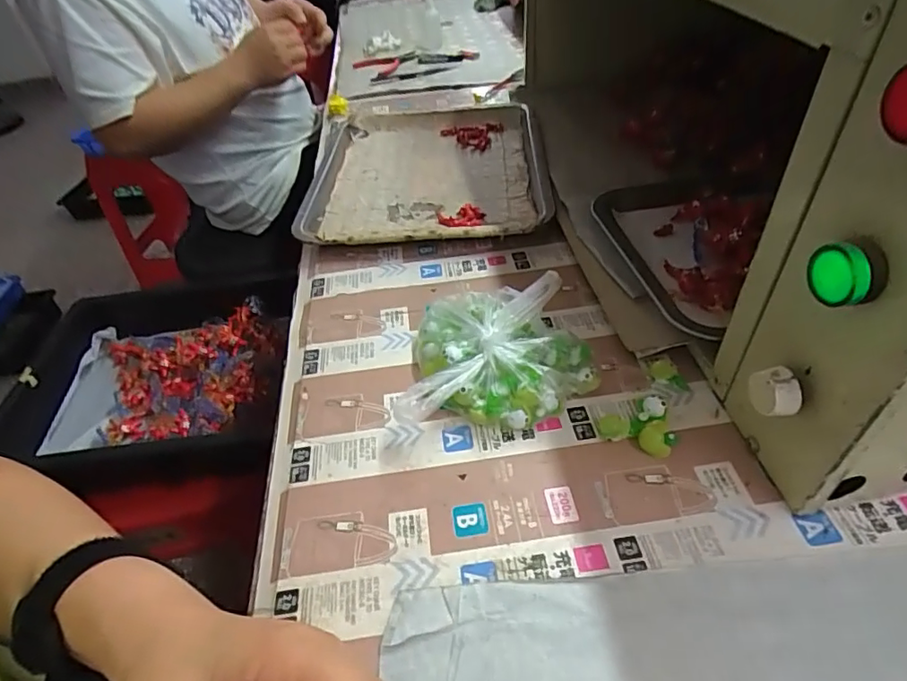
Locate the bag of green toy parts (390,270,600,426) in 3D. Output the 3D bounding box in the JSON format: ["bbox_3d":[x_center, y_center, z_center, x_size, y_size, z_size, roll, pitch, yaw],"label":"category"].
[{"bbox_3d":[0.029,0.007,0.395,0.137,0.041,0.120,-6,43,1],"label":"bag of green toy parts"}]

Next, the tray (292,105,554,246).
[{"bbox_3d":[-0.038,-0.199,0.630,0.278,0.026,0.311,-4,43,4],"label":"tray"}]

